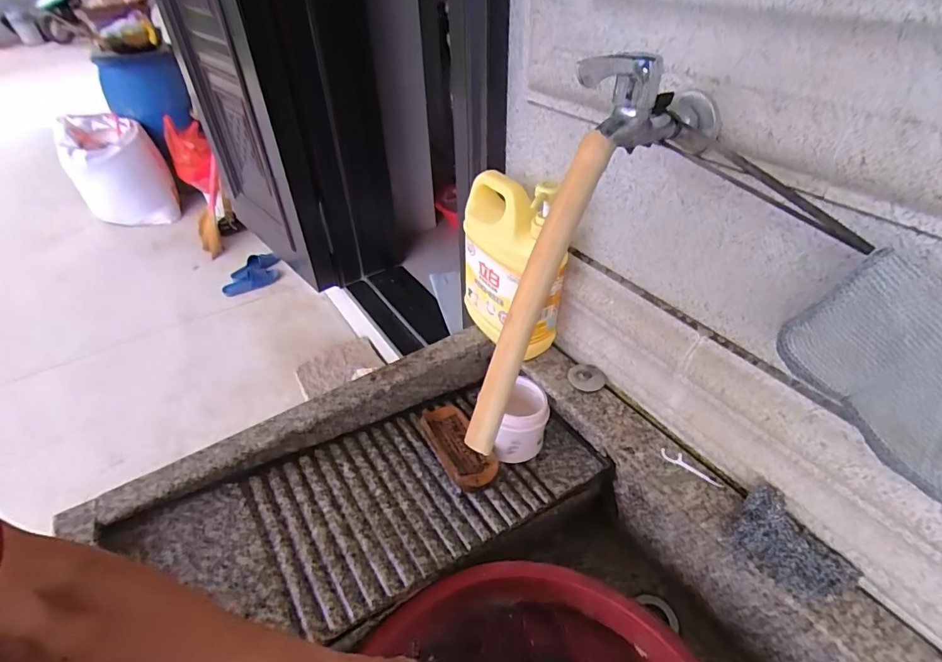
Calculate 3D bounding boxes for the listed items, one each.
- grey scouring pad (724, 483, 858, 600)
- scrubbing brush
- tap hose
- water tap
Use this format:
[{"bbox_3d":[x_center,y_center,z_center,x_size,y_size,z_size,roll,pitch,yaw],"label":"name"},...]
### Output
[{"bbox_3d":[0.283,0.198,0.424,0.063,0.013,0.093,-42,60,9],"label":"grey scouring pad"},{"bbox_3d":[-0.017,0.152,0.611,0.061,0.035,0.132,-23,46,-22],"label":"scrubbing brush"},{"bbox_3d":[0.045,-0.020,0.343,0.020,0.240,0.017,28,14,29],"label":"tap hose"},{"bbox_3d":[0.124,-0.157,0.332,0.127,0.080,0.036,-21,45,-20],"label":"water tap"}]

